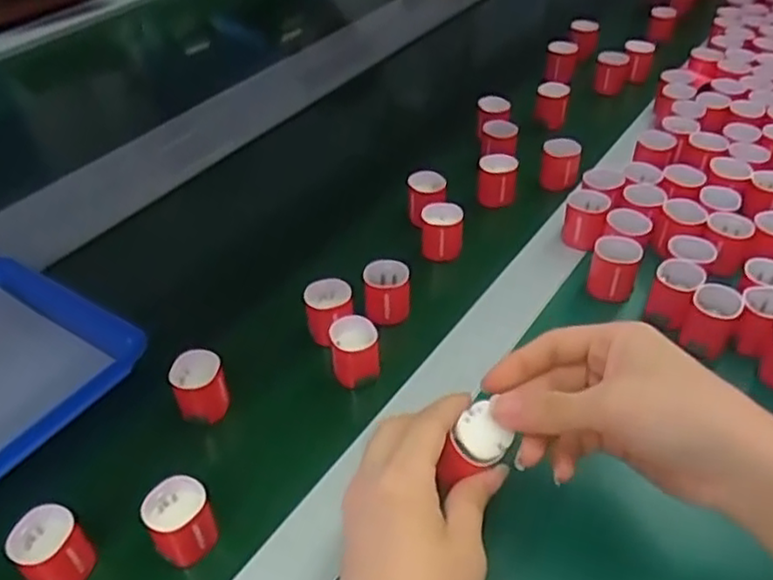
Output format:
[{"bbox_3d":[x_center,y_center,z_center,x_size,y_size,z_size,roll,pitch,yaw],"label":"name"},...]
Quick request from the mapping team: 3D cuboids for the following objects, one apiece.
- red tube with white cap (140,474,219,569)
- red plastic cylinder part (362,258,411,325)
[{"bbox_3d":[-0.104,0.117,0.354,0.032,0.031,0.032,-18,45,-18],"label":"red tube with white cap"},{"bbox_3d":[0.000,0.001,0.478,0.030,0.032,0.030,-1,42,0],"label":"red plastic cylinder part"}]

